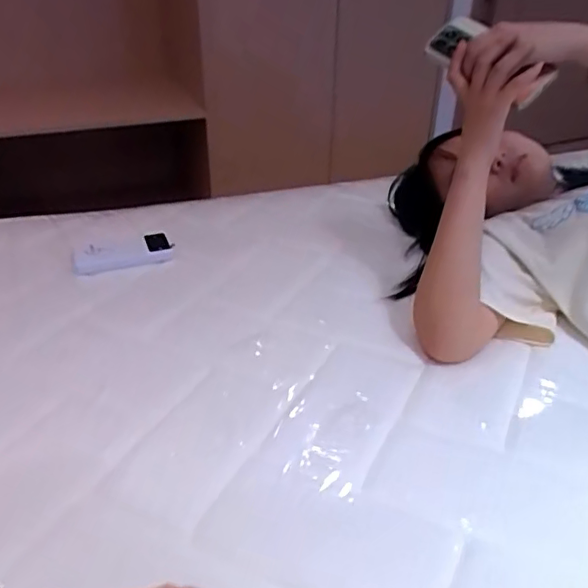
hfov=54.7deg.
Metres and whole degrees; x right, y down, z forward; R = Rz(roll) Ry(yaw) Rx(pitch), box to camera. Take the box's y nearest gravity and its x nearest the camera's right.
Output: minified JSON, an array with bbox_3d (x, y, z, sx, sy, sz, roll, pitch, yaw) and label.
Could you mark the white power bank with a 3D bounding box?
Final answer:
[{"bbox_3d":[-0.267,-0.060,0.885,0.143,0.021,0.086,-15,35,-22],"label":"white power bank"}]

